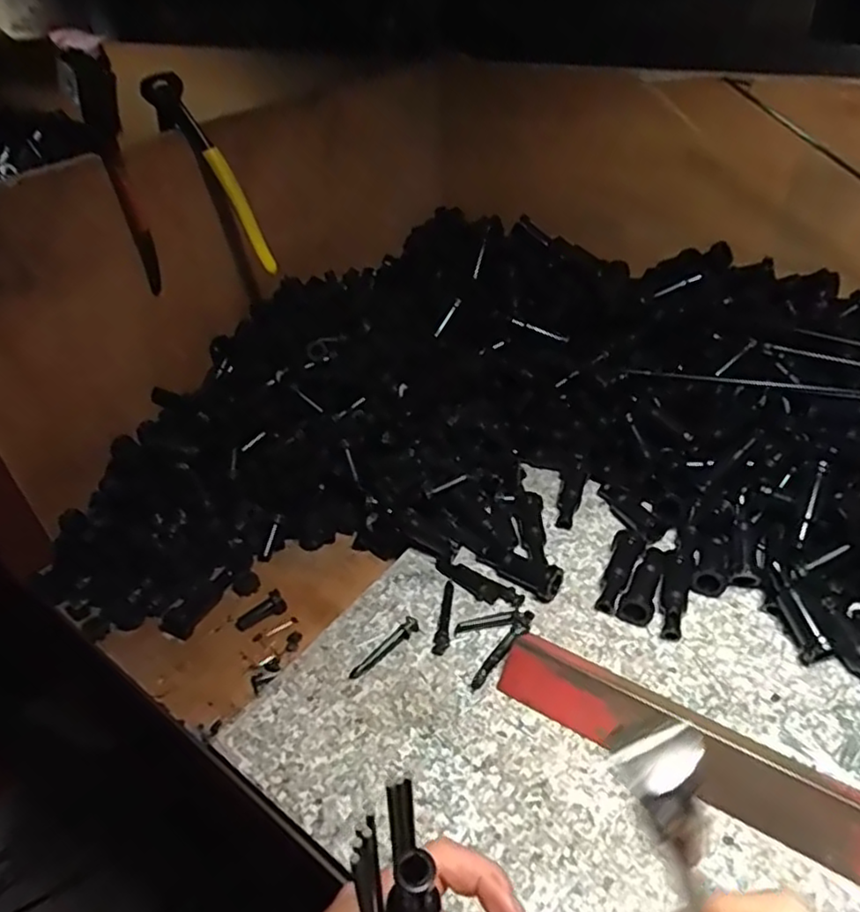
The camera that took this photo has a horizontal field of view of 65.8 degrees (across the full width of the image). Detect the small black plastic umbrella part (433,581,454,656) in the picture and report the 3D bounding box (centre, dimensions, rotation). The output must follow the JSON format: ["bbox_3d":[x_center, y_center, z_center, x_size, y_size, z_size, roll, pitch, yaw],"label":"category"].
[{"bbox_3d":[0.011,0.114,0.470,0.011,0.004,0.058,2,39,9],"label":"small black plastic umbrella part"}]

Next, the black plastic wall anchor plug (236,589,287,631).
[{"bbox_3d":[-0.131,0.120,0.511,0.039,0.010,0.016,-31,44,-11],"label":"black plastic wall anchor plug"}]

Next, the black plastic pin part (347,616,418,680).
[{"bbox_3d":[-0.031,0.130,0.452,0.060,0.004,0.013,-34,47,-31],"label":"black plastic pin part"}]

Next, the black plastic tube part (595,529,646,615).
[{"bbox_3d":[0.140,0.084,0.488,0.020,0.016,0.069,16,43,24],"label":"black plastic tube part"}]

